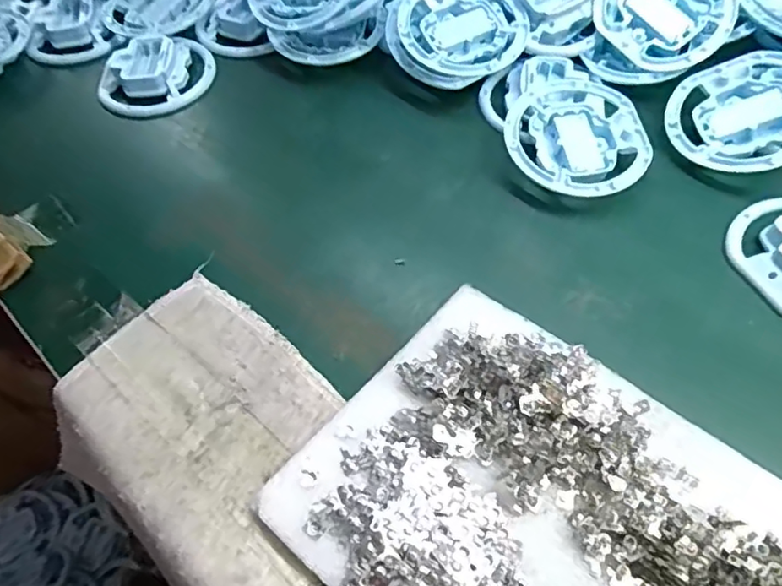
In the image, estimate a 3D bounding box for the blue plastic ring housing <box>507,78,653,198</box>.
[{"bbox_3d":[0.136,-0.114,0.437,0.097,0.026,0.110,-1,57,4],"label":"blue plastic ring housing"}]

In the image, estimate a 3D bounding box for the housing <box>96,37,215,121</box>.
[{"bbox_3d":[-0.207,-0.193,0.513,0.097,0.025,0.076,-17,58,-7],"label":"housing"}]

